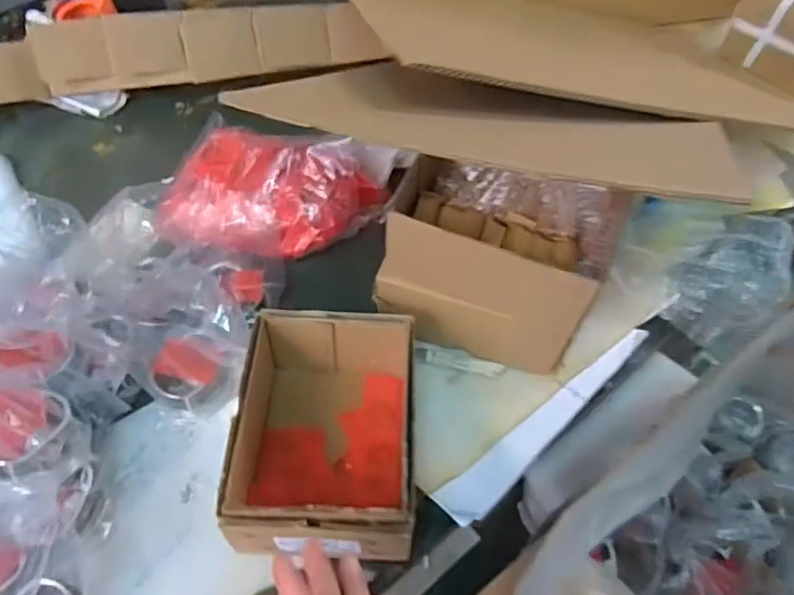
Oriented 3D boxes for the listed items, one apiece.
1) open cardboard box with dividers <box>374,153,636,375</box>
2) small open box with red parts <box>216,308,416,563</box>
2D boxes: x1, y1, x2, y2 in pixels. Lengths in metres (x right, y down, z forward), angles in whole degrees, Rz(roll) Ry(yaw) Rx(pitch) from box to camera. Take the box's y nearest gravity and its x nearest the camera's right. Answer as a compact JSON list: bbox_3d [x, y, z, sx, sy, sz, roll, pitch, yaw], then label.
[{"bbox_3d":[0.090,-0.024,0.609,0.210,0.159,0.139,17,59,9],"label":"open cardboard box with dividers"},{"bbox_3d":[-0.061,0.123,0.563,0.146,0.119,0.202,3,58,0],"label":"small open box with red parts"}]

